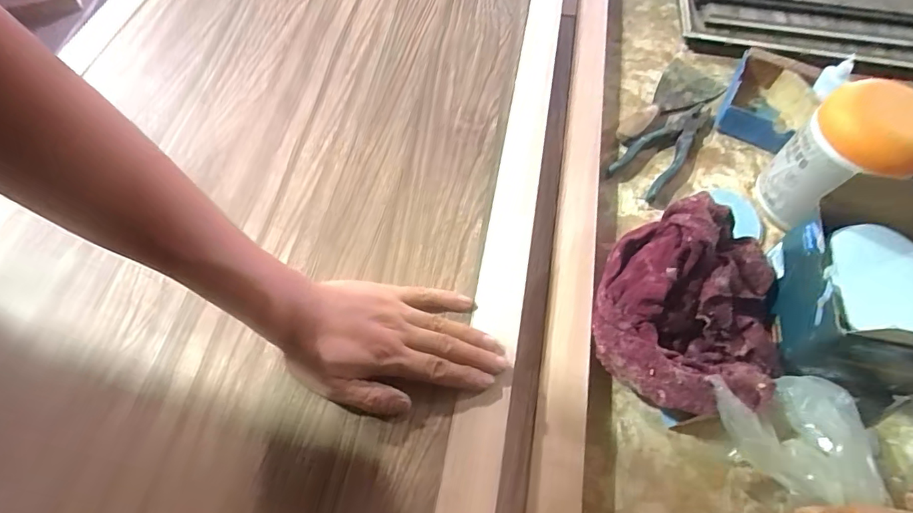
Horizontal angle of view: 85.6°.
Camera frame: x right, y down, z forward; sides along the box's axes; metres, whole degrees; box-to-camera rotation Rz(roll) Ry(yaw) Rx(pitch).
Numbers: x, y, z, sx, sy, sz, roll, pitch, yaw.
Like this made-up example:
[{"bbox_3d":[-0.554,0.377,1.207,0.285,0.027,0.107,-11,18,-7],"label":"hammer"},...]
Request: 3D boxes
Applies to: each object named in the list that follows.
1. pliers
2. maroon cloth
[{"bbox_3d":[0.293,-0.166,0.660,0.064,0.018,0.245,36,64,19],"label":"pliers"},{"bbox_3d":[0.230,0.045,0.486,0.173,0.099,0.221,17,59,8],"label":"maroon cloth"}]

